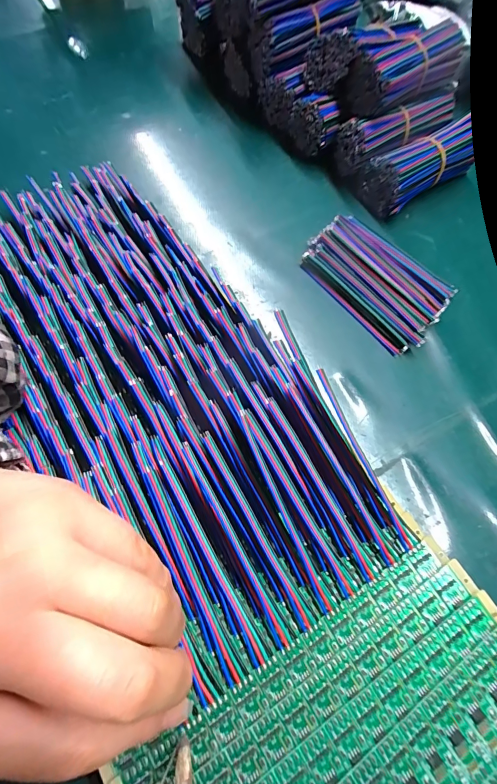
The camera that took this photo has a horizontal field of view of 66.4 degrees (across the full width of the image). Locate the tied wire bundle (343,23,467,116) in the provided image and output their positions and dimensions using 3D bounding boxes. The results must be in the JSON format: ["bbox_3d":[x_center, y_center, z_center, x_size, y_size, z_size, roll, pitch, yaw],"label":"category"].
[{"bbox_3d":[0.117,-0.244,0.291,0.099,0.039,0.041,-39,76,-15],"label":"tied wire bundle"}]

